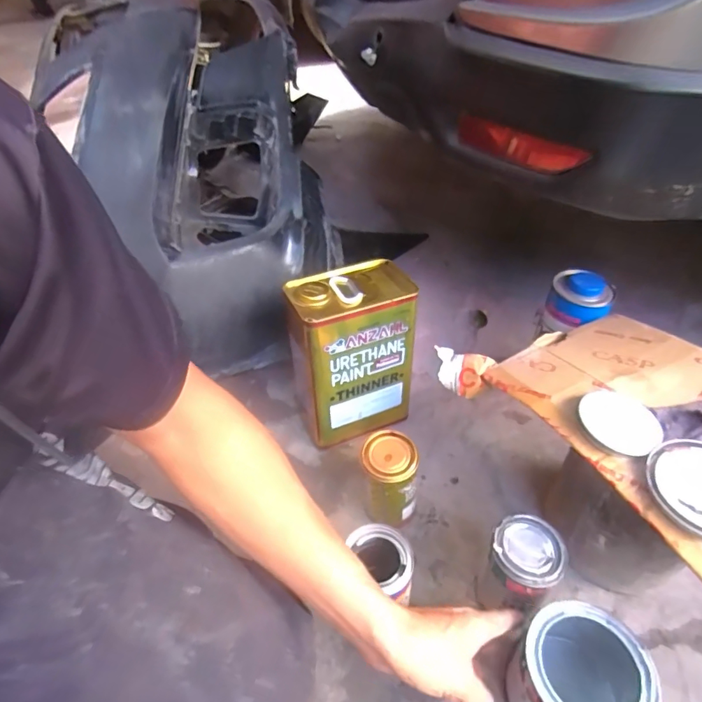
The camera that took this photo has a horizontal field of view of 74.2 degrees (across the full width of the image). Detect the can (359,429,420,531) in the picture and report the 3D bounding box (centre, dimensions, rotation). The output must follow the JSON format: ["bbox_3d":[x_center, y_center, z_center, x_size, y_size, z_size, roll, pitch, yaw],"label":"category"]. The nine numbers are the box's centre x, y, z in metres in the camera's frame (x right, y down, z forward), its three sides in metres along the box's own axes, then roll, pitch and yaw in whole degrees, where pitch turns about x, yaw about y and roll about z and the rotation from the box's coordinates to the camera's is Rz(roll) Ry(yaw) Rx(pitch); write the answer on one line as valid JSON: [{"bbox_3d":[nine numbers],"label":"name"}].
[{"bbox_3d":[0.053,0.178,0.612,0.065,0.135,0.079,-2,44,3],"label":"can"}]

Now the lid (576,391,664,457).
[{"bbox_3d":[0.273,0.070,0.471,0.084,0.016,0.075,-33,51,-26],"label":"lid"}]

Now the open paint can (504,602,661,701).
[{"bbox_3d":[0.208,0.309,0.434,0.106,0.117,0.099,-3,45,3],"label":"open paint can"}]

